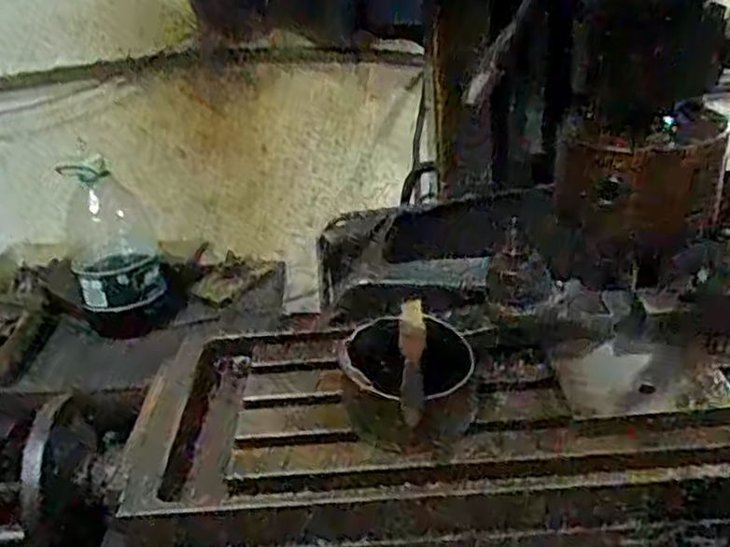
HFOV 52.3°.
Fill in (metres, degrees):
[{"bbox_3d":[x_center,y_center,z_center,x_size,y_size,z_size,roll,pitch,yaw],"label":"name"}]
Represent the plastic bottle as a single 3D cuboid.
[{"bbox_3d":[-0.511,-0.085,1.486,0.168,0.271,0.163,-14,30,-16],"label":"plastic bottle"}]

